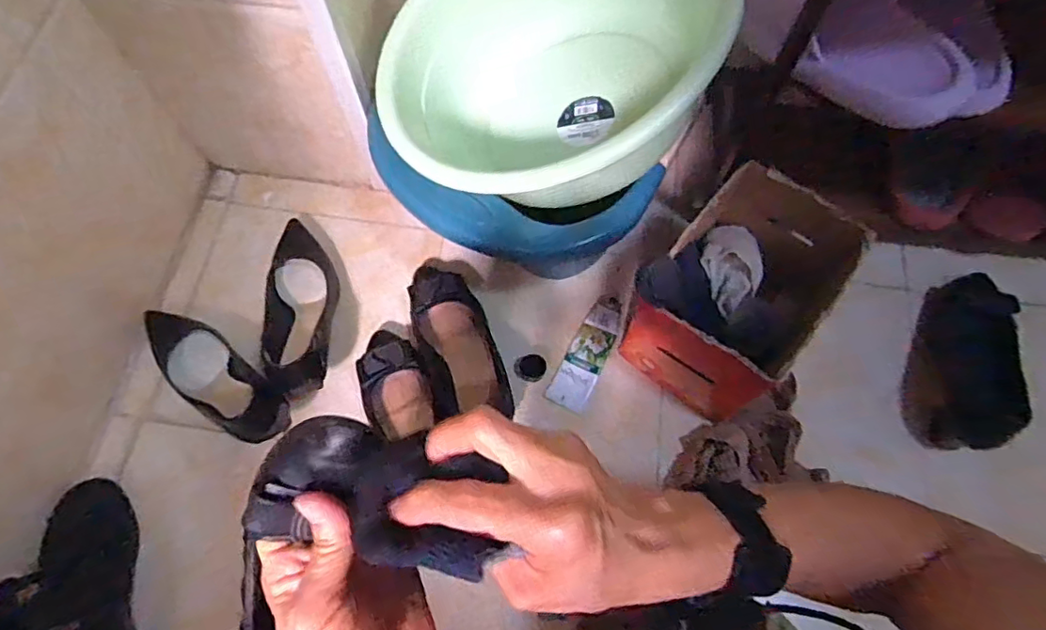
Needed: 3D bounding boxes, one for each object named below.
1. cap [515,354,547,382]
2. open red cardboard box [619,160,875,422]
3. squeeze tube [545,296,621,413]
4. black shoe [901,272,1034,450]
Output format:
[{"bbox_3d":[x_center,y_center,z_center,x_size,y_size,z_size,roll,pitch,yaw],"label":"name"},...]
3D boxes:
[{"bbox_3d":[0.009,0.061,0.669,0.036,0.016,0.031,-31,71,-12],"label":"cap"},{"bbox_3d":[0.231,-0.015,0.623,0.156,0.174,0.205,37,72,13],"label":"open red cardboard box"},{"bbox_3d":[0.079,0.042,0.681,0.045,0.012,0.143,25,70,9],"label":"squeeze tube"},{"bbox_3d":[0.512,0.045,0.664,0.096,0.069,0.227,17,69,6],"label":"black shoe"}]

